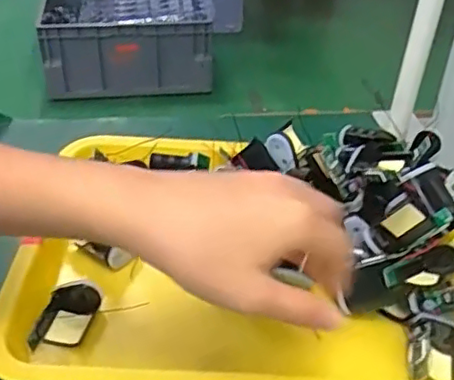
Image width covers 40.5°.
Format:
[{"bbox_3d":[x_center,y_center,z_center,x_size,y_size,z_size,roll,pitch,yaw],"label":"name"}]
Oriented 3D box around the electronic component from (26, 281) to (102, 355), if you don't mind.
[{"bbox_3d":[-0.108,0.085,0.416,0.030,0.018,0.049,12,37,13],"label":"electronic component"}]

